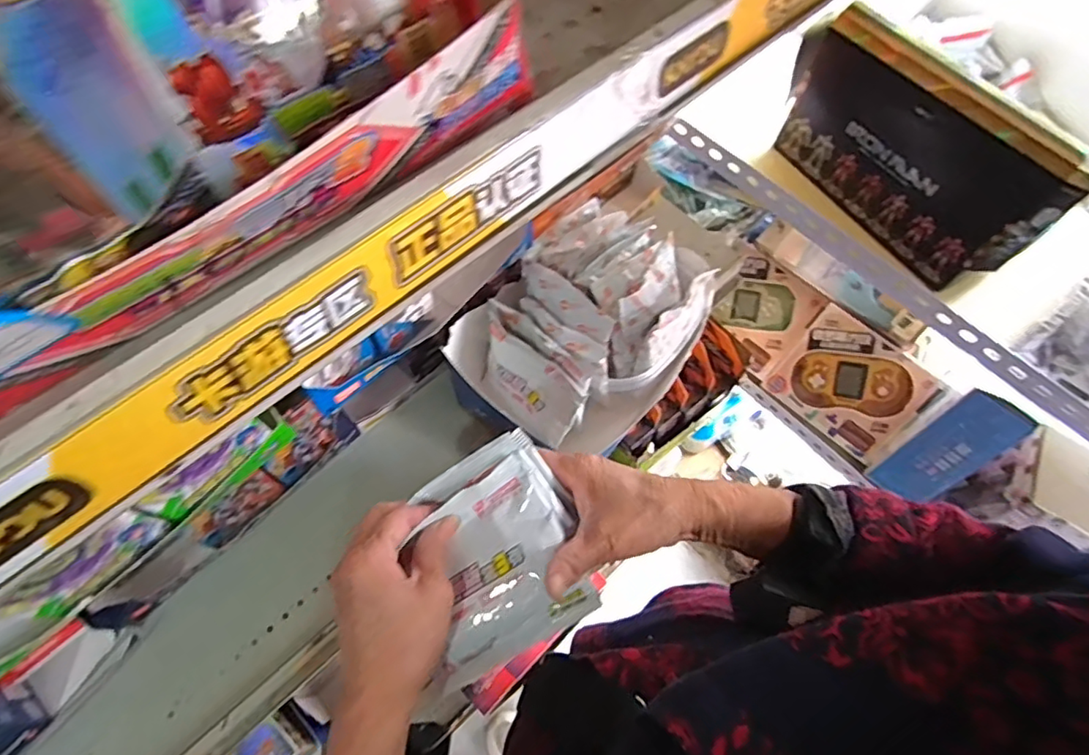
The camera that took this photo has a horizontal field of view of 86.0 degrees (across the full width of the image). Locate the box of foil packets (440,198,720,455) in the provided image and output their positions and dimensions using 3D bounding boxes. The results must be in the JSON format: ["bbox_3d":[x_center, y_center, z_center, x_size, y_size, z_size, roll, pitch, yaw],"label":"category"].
[{"bbox_3d":[0.036,-0.045,0.528,0.172,0.113,0.233,37,68,14],"label":"box of foil packets"}]

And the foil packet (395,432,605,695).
[{"bbox_3d":[-0.031,0.107,0.351,0.104,0.019,0.118,-27,85,2],"label":"foil packet"}]

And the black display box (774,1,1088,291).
[{"bbox_3d":[0.331,-0.212,0.541,0.040,0.147,0.268,-33,70,-17],"label":"black display box"}]

